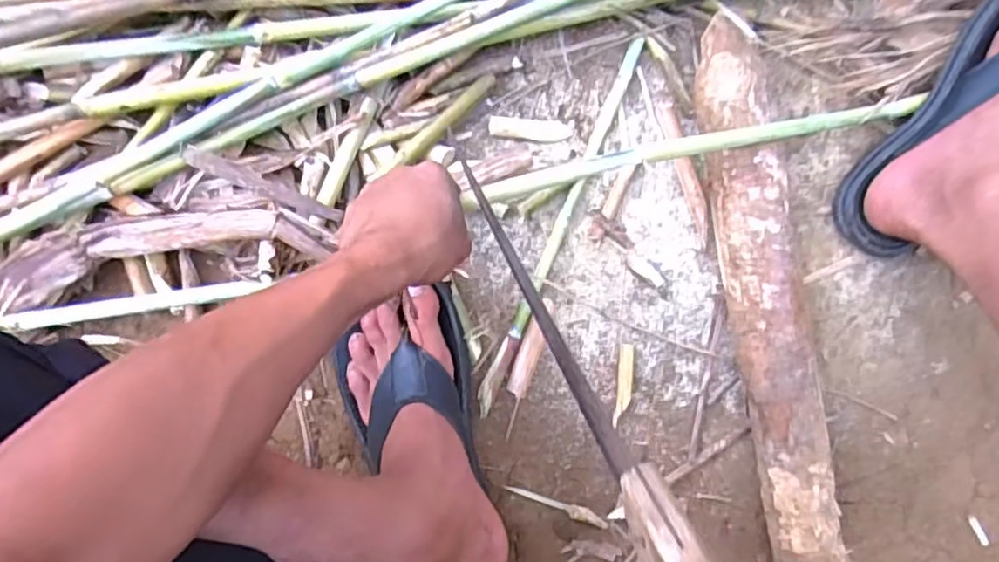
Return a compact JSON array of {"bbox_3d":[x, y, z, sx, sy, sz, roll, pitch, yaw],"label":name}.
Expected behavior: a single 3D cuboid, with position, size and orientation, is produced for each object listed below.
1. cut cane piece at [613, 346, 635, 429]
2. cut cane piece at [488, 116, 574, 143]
[{"bbox_3d":[0.111,0.093,0.588,0.013,0.012,0.073,6,89,-3],"label":"cut cane piece"},{"bbox_3d":[0.027,-0.130,0.572,0.071,0.007,0.018,3,89,-3],"label":"cut cane piece"}]

